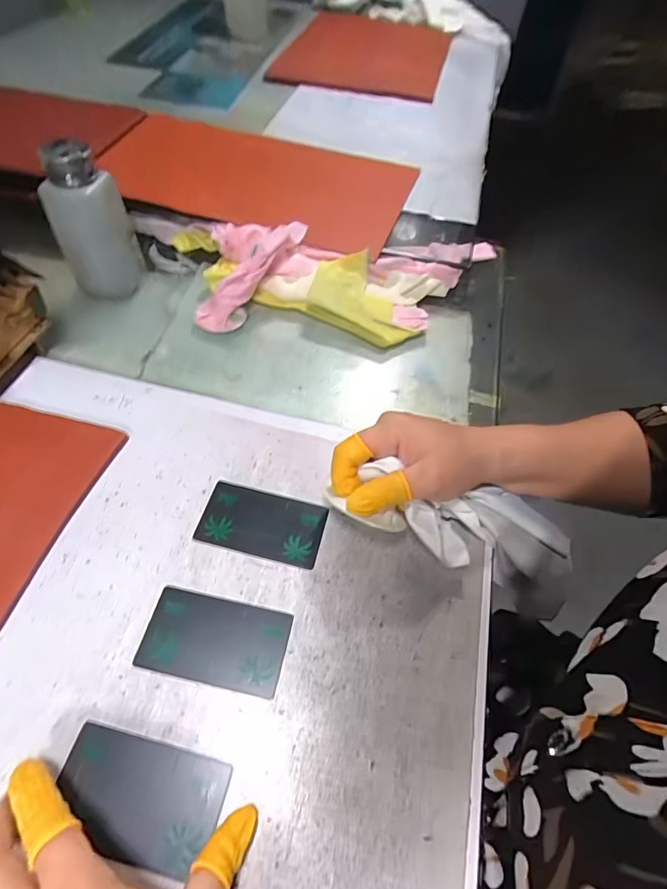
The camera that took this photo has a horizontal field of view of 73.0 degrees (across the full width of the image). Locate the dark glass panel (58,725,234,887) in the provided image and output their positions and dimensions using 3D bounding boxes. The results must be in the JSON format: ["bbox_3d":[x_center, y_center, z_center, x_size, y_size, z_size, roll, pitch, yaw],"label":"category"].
[{"bbox_3d":[-0.101,0.181,0.232,0.084,0.004,0.047,13,55,5],"label":"dark glass panel"}]

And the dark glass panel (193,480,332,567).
[{"bbox_3d":[-0.050,0.055,0.321,0.085,0.004,0.048,14,55,6],"label":"dark glass panel"}]

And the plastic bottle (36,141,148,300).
[{"bbox_3d":[-0.220,-0.198,0.413,0.049,0.127,0.054,14,55,6],"label":"plastic bottle"}]

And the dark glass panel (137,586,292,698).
[{"bbox_3d":[-0.072,0.119,0.276,0.085,0.004,0.048,11,55,4],"label":"dark glass panel"}]

